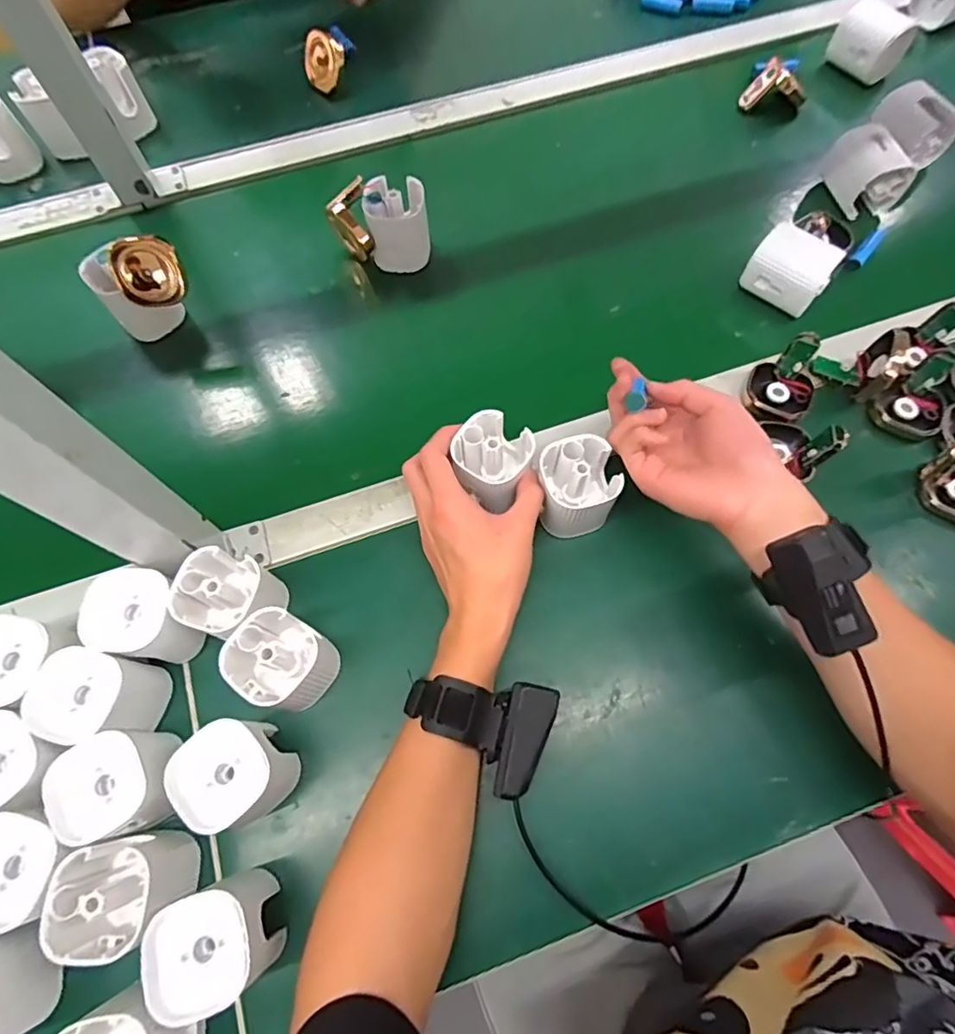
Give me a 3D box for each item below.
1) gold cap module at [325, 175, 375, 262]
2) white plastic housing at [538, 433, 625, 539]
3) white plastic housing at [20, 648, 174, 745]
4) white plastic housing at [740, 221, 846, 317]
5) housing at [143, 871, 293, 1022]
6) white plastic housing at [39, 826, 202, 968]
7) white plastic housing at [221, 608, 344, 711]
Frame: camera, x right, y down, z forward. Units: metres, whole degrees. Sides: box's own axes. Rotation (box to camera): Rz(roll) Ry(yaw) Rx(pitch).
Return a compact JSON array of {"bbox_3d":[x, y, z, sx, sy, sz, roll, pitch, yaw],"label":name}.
[{"bbox_3d":[-0.119,-0.276,0.532,0.035,0.052,0.048,-11,68,-2],"label":"gold cap module"},{"bbox_3d":[0.075,-0.022,0.422,0.053,0.062,0.056,-1,68,2],"label":"white plastic housing"},{"bbox_3d":[-0.244,0.119,0.369,0.053,0.064,0.051,-3,68,2],"label":"white plastic housing"},{"bbox_3d":[0.284,-0.224,0.509,0.064,0.041,0.046,38,74,16],"label":"white plastic housing"},{"bbox_3d":[-0.145,0.241,0.324,0.056,0.066,0.056,-19,68,-5],"label":"housing"},{"bbox_3d":[-0.204,0.218,0.332,0.055,0.066,0.056,-1,68,2],"label":"white plastic housing"},{"bbox_3d":[-0.129,0.096,0.378,0.056,0.064,0.057,36,74,15],"label":"white plastic housing"}]

